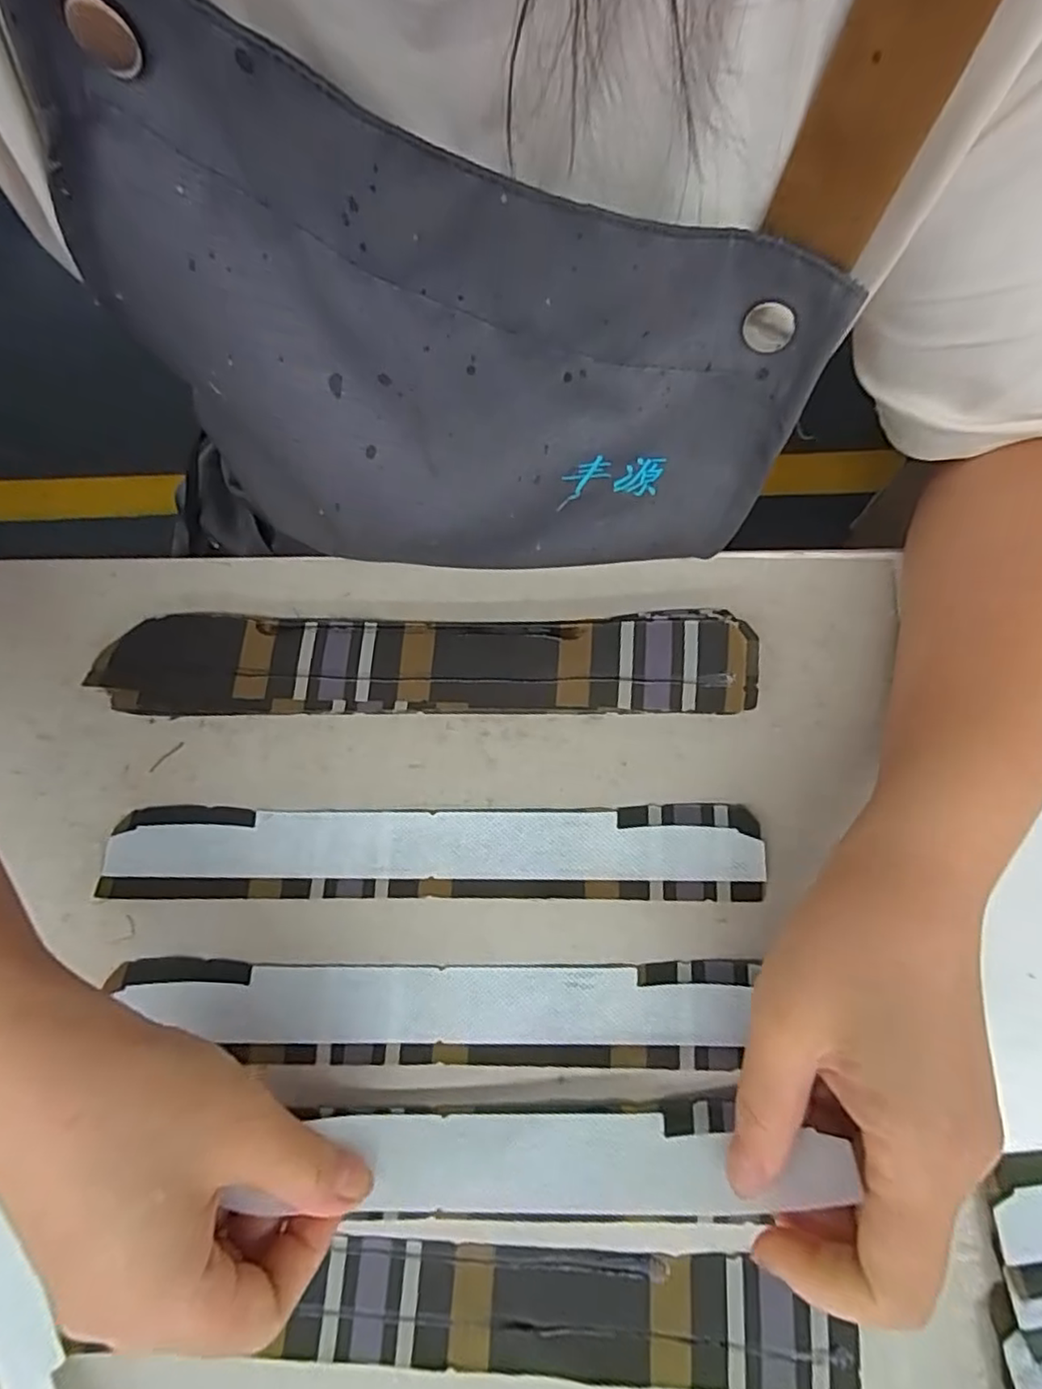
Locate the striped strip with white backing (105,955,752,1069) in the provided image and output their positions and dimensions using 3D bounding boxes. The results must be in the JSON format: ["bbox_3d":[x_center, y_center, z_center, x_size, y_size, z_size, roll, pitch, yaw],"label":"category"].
[{"bbox_3d":[-0.032,0.122,0.243,0.231,0.007,0.036,-1,71,2],"label":"striped strip with white backing"}]

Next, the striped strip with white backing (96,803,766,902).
[{"bbox_3d":[-0.036,0.063,0.258,0.258,0.006,0.036,0,71,2],"label":"striped strip with white backing"}]

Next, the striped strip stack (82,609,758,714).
[{"bbox_3d":[-0.041,-0.013,0.275,0.270,0.019,0.043,0,71,2],"label":"striped strip stack"}]

